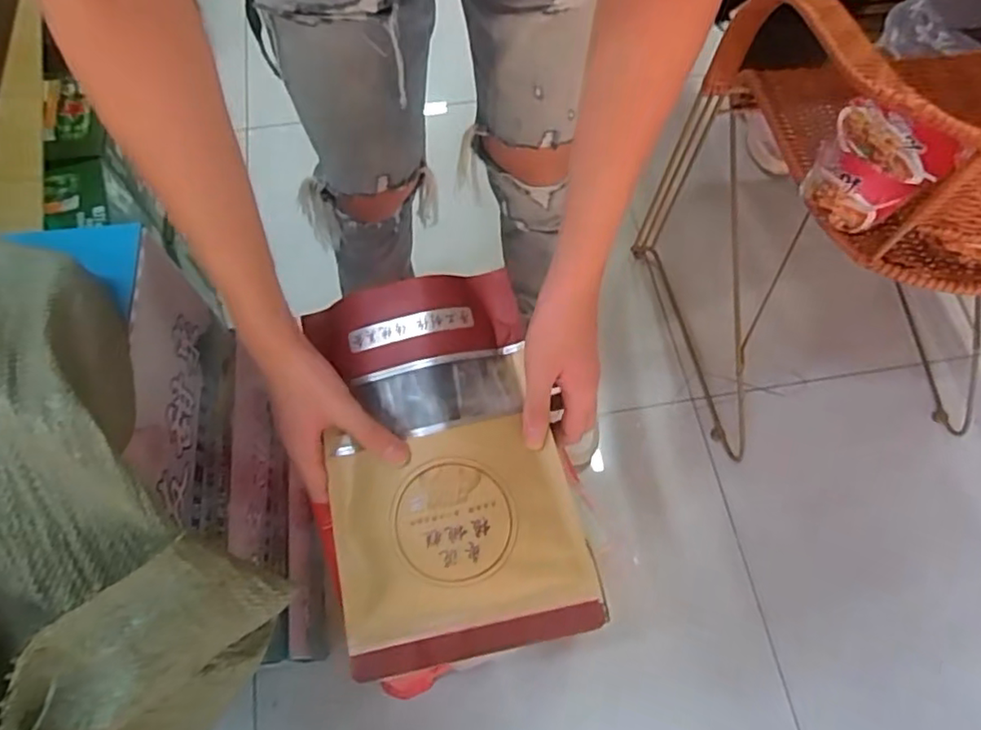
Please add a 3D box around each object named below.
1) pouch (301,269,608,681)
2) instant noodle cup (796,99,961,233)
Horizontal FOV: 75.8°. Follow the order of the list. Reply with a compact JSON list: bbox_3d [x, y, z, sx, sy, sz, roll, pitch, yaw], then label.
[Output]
[{"bbox_3d":[-0.039,0.077,0.499,0.190,0.027,0.292,-12,82,-1],"label":"pouch"},{"bbox_3d":[0.452,-0.233,0.745,0.126,0.101,0.109,40,71,16],"label":"instant noodle cup"}]

